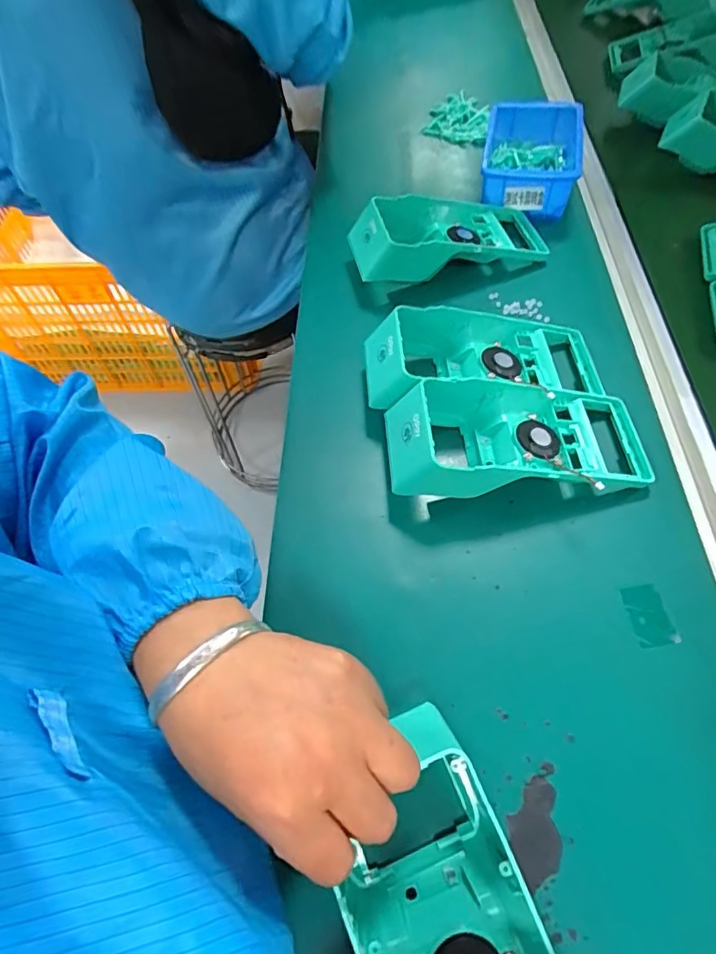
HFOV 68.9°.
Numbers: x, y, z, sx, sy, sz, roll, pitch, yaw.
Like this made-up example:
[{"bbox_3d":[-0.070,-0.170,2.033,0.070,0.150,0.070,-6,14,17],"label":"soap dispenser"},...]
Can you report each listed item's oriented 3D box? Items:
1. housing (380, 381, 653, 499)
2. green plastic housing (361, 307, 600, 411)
[{"bbox_3d":[0.119,-0.027,0.389,0.193,0.050,0.081,-4,58,0],"label":"housing"},{"bbox_3d":[0.104,-0.098,0.431,0.195,0.054,0.088,-4,58,0],"label":"green plastic housing"}]

